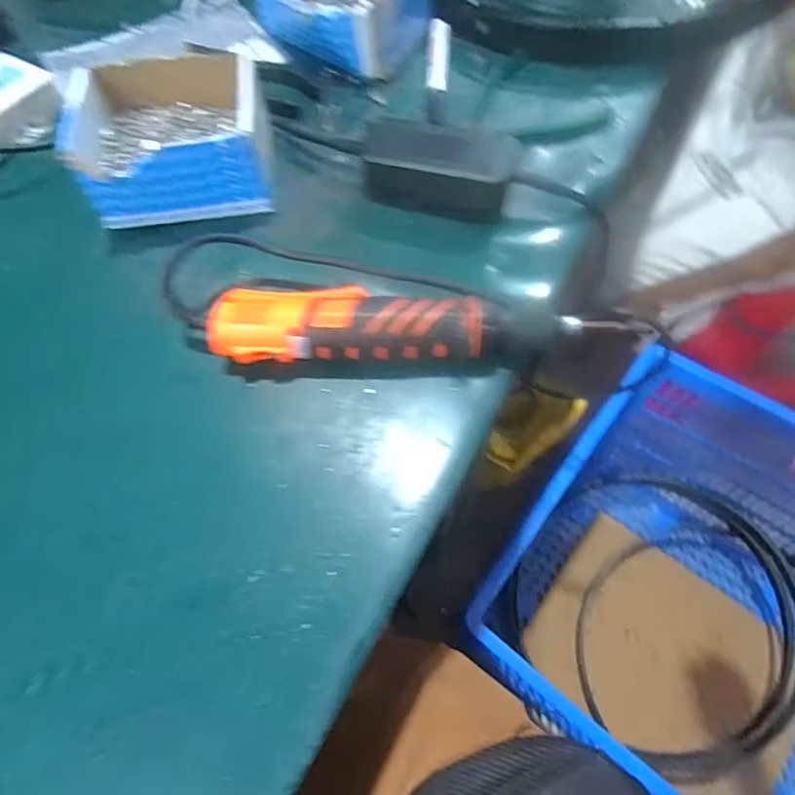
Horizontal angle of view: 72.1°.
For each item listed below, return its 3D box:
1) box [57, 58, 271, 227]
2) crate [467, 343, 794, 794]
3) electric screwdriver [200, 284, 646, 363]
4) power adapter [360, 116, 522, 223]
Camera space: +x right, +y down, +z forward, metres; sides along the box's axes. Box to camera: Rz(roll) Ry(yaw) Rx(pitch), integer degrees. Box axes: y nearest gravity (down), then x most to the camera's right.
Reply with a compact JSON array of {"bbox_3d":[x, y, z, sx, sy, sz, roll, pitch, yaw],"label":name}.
[{"bbox_3d":[-0.174,-0.207,0.439,0.134,0.070,0.119,-9,66,-2],"label":"box"},{"bbox_3d":[0.519,0.357,0.833,0.692,0.455,0.502,34,71,16],"label":"crate"},{"bbox_3d":[0.014,-0.044,0.374,0.272,0.059,0.048,2,66,3],"label":"electric screwdriver"},{"bbox_3d":[0.030,-0.181,0.437,0.122,0.045,0.059,19,67,10],"label":"power adapter"}]

